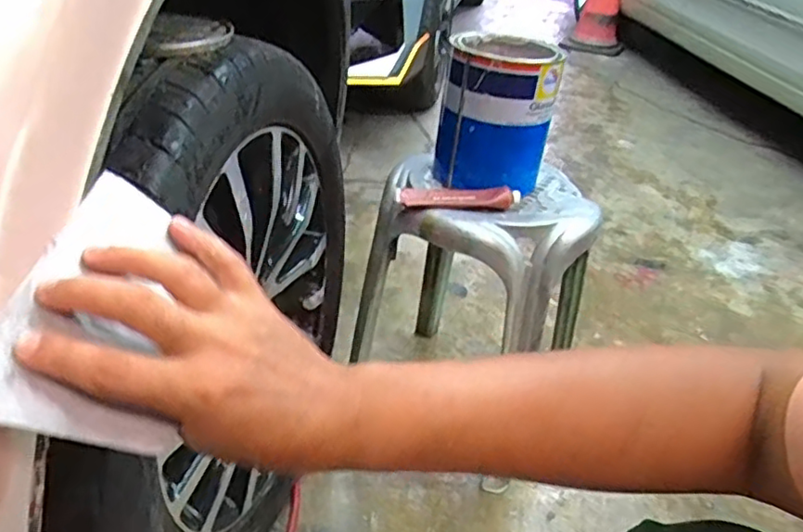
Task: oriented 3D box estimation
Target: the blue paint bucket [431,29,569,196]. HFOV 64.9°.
[{"bbox_3d":[0.139,-0.229,0.931,0.156,0.190,0.153,8,29,6],"label":"blue paint bucket"}]

